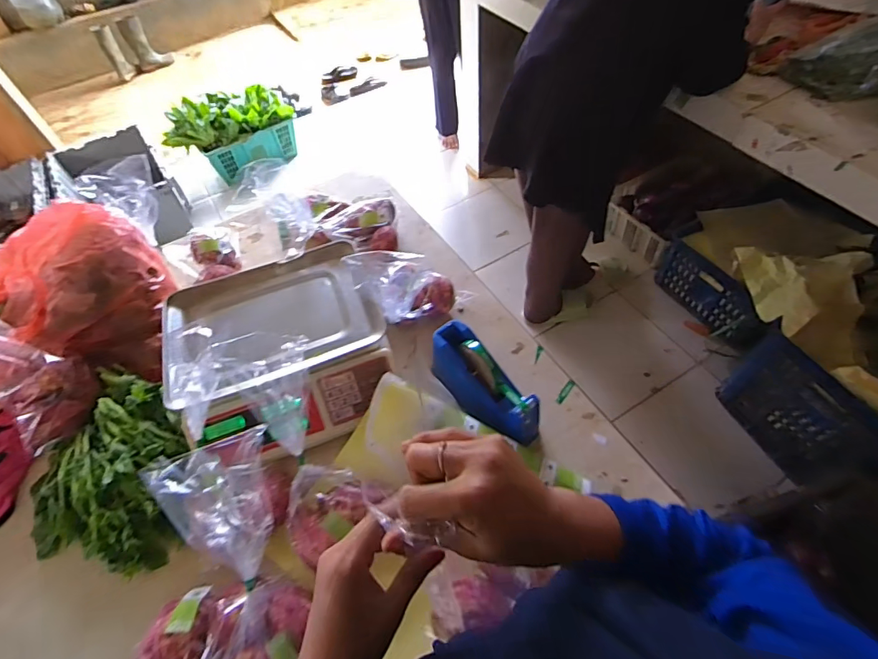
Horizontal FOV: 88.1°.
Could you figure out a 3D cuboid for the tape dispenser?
[{"bbox_3d":[0.065,0.082,0.682,0.074,0.088,0.200,-33,58,-17],"label":"tape dispenser"}]

